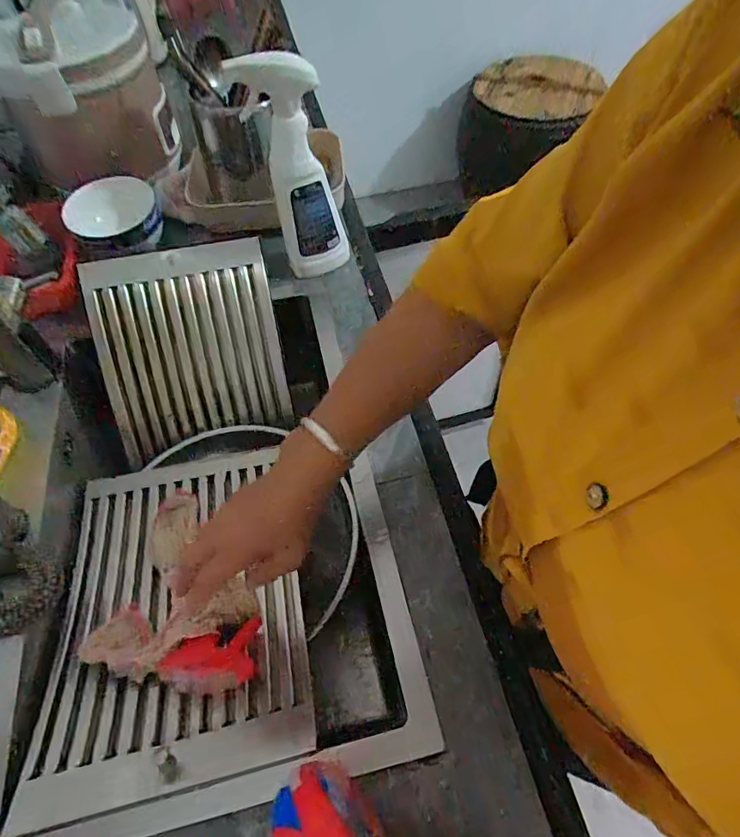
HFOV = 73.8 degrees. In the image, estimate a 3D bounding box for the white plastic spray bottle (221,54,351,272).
[{"bbox_3d":[-0.092,-0.301,0.635,0.114,0.292,0.082,-4,57,0],"label":"white plastic spray bottle"}]

